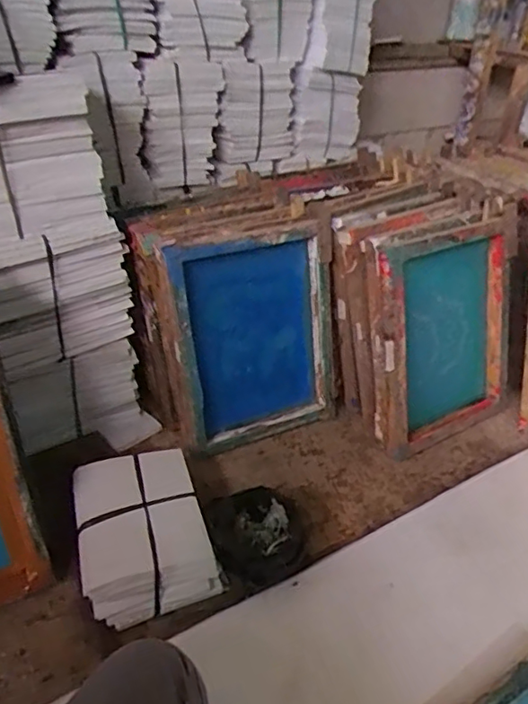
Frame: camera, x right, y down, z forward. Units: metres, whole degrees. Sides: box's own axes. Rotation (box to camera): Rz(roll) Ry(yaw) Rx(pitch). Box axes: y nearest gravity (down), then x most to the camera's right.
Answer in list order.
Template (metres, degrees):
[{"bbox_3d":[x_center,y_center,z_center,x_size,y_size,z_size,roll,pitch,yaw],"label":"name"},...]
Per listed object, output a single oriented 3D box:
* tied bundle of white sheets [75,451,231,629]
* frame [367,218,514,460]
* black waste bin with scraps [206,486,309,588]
[{"bbox_3d":[-0.218,0.314,1.002,0.207,0.110,0.280,-12,36,-20],"label":"tied bundle of white sheets"},{"bbox_3d":[0.407,-0.037,1.248,0.367,0.474,0.066,-17,24,-24],"label":"frame"},{"bbox_3d":[-0.007,0.323,0.999,0.181,0.098,0.139,3,33,3],"label":"black waste bin with scraps"}]

